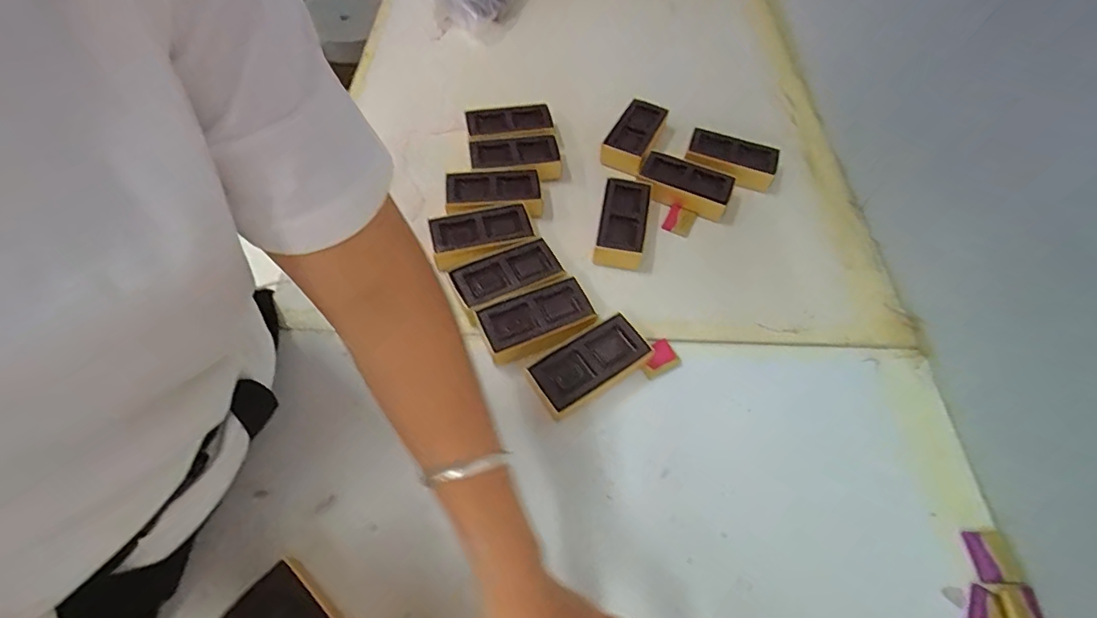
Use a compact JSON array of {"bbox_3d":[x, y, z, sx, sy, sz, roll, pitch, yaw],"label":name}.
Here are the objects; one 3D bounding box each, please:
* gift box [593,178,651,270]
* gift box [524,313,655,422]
[{"bbox_3d":[0.087,-0.102,0.579,0.052,0.032,0.117,10,58,5],"label":"gift box"},{"bbox_3d":[0.040,0.057,0.480,0.114,0.033,0.060,-29,63,-18],"label":"gift box"}]

